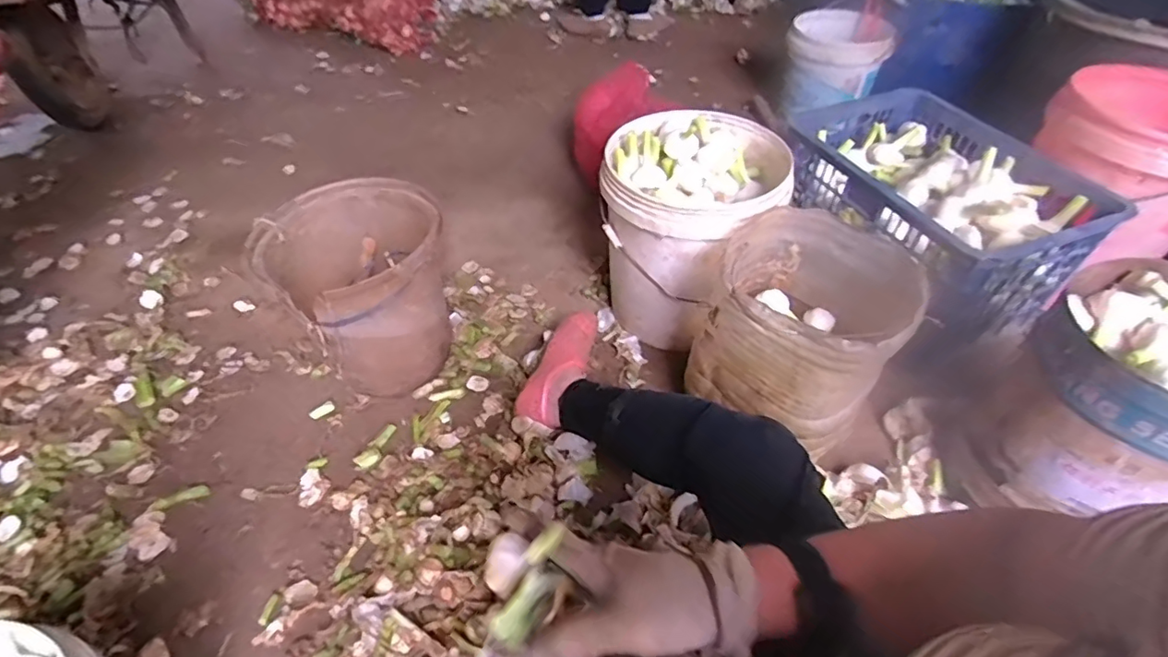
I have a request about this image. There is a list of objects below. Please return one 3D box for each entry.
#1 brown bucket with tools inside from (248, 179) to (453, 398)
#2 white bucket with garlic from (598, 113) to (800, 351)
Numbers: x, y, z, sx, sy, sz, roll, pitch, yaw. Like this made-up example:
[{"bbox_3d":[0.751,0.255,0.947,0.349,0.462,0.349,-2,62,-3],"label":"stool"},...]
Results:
[{"bbox_3d":[-0.364,-0.063,0.933,0.264,0.262,0.262,-2,47,2],"label":"brown bucket with tools inside"},{"bbox_3d":[0.184,-0.164,1.009,0.283,0.335,0.303,0,47,0],"label":"white bucket with garlic"}]

